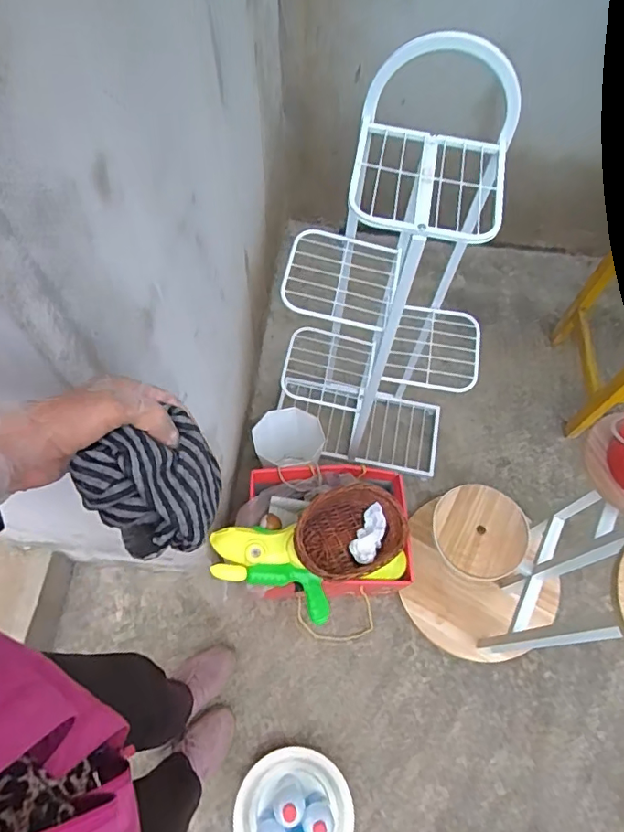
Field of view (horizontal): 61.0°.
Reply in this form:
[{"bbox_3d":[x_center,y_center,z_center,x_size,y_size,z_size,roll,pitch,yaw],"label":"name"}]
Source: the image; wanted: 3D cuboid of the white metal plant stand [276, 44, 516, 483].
[{"bbox_3d":[0.158,-0.191,1.092,0.412,0.954,0.249,11,65,3],"label":"white metal plant stand"}]

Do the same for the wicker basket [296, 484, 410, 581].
[{"bbox_3d":[0.081,0.241,1.102,0.246,0.080,0.178,-24,65,-13],"label":"wicker basket"}]

